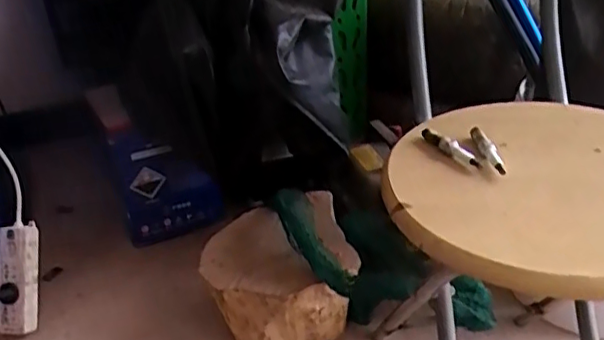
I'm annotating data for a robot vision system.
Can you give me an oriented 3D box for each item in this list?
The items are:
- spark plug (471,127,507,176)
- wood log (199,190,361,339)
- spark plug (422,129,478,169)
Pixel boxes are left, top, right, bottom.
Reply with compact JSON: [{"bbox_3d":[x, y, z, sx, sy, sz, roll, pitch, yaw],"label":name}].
[{"bbox_3d":[0.172,-0.020,0.561,0.014,0.011,0.073,-5,32,-3],"label":"spark plug"},{"bbox_3d":[-0.031,0.171,0.923,0.215,0.185,0.204,-5,32,-1],"label":"wood log"},{"bbox_3d":[0.139,-0.023,0.573,0.014,0.015,0.082,-15,34,-19],"label":"spark plug"}]

